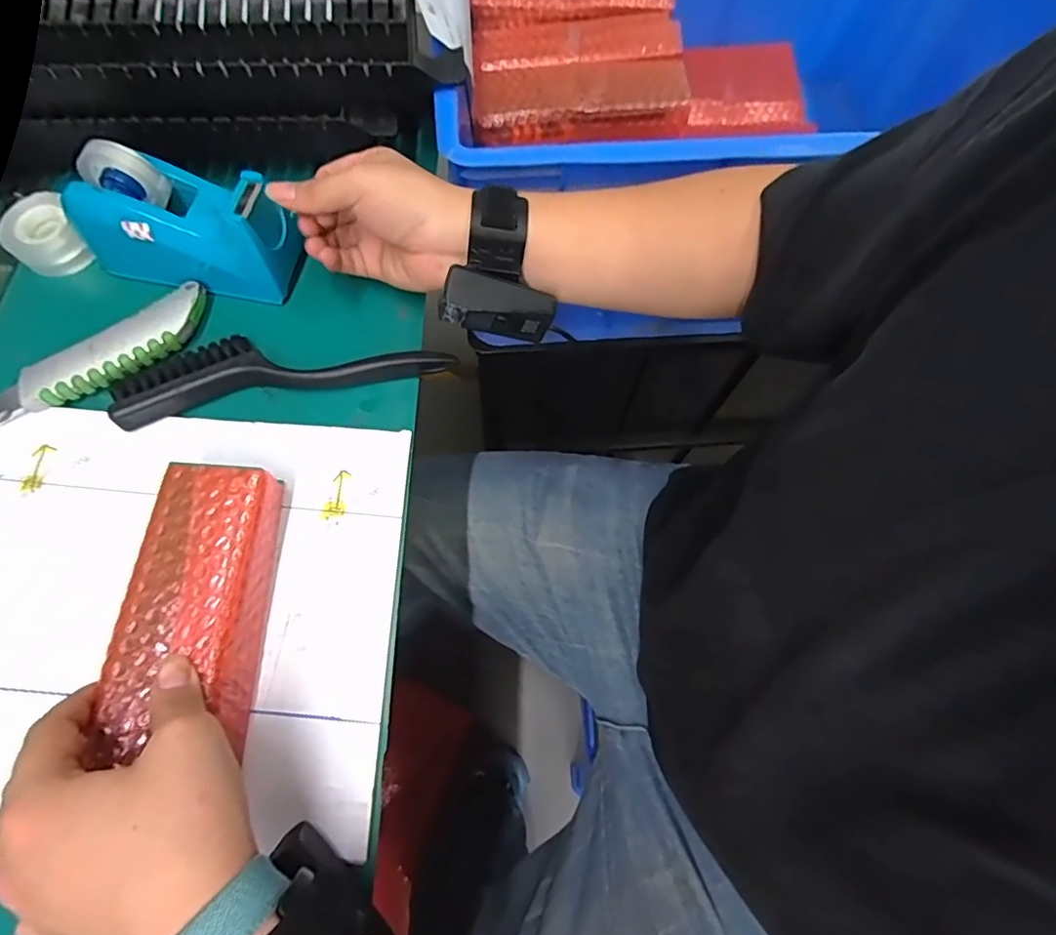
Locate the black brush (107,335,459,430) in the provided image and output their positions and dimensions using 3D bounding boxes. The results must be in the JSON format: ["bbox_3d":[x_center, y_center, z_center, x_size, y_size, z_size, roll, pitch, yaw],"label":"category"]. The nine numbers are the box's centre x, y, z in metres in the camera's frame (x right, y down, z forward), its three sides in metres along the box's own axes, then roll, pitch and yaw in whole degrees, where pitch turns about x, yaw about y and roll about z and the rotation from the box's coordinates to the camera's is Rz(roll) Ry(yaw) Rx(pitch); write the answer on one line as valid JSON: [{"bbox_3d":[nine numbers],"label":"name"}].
[{"bbox_3d":[-0.162,-0.072,0.378,0.212,0.023,0.049,-12,69,-6],"label":"black brush"}]

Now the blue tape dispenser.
[{"bbox_3d":[-0.229,-0.167,0.377,0.138,0.080,0.050,11,69,3],"label":"blue tape dispenser"}]

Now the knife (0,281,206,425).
[{"bbox_3d":[-0.291,-0.068,0.373,0.168,0.017,0.035,-33,73,-13],"label":"knife"}]

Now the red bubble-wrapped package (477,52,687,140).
[{"bbox_3d":[0.046,-0.333,0.505,0.186,0.028,0.075,0,69,-1],"label":"red bubble-wrapped package"}]

